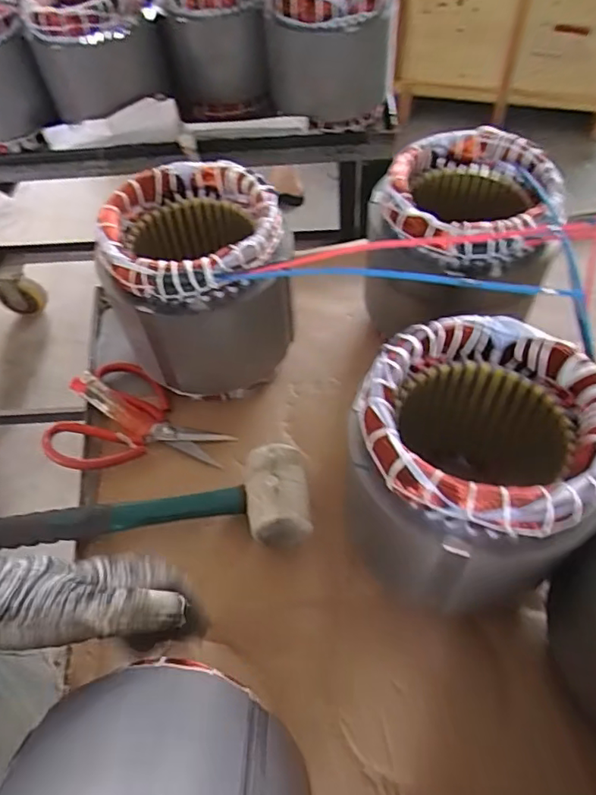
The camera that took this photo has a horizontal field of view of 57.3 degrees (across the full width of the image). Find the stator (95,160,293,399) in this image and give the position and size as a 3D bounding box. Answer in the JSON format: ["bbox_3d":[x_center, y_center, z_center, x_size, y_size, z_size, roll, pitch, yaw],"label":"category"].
[{"bbox_3d":[-0.077,-0.093,0.483,0.143,0.162,0.143,0,55,5],"label":"stator"}]

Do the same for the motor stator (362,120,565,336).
[{"bbox_3d":[0.141,-0.123,0.494,0.139,0.160,0.141,-6,55,0],"label":"motor stator"}]

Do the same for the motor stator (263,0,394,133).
[{"bbox_3d":[0.040,-0.450,0.700,0.150,0.151,0.159,-5,55,1],"label":"motor stator"}]

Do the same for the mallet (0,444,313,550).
[{"bbox_3d":[-0.126,0.092,0.430,0.271,0.048,0.081,-7,55,0],"label":"mallet"}]

